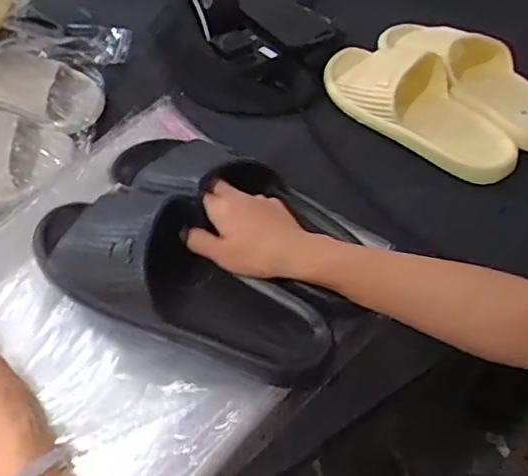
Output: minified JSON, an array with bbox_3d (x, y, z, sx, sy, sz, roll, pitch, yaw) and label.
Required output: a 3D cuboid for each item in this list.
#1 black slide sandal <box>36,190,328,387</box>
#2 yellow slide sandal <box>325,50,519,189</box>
[{"bbox_3d":[-0.069,0.028,0.508,0.272,0.067,0.113,28,54,12],"label":"black slide sandal"},{"bbox_3d":[0.175,-0.155,0.690,0.110,0.060,0.246,-37,59,-27],"label":"yellow slide sandal"}]

